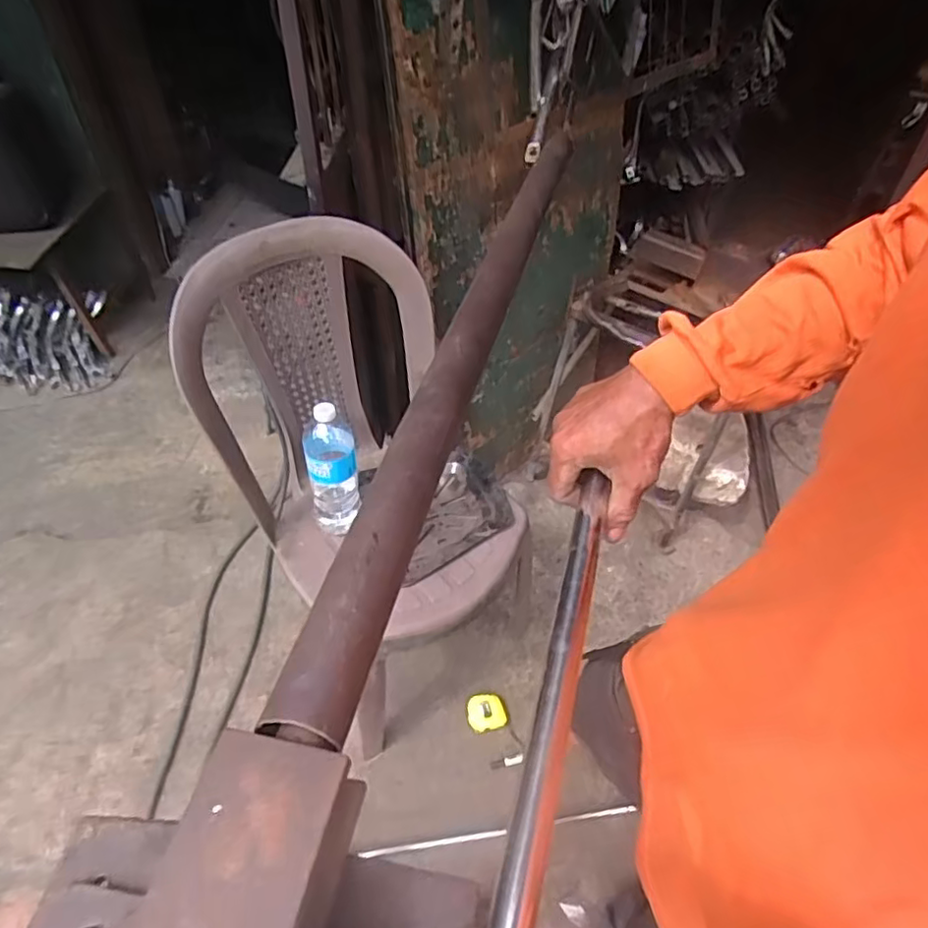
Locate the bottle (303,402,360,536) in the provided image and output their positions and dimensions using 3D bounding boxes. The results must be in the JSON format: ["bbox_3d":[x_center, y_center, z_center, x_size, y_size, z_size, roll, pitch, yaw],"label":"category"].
[{"bbox_3d":[-0.210,0.010,1.002,0.085,0.246,0.076,-7,48,-7],"label":"bottle"}]

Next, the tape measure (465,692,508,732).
[{"bbox_3d":[0.045,0.501,1.263,0.079,0.029,0.066,-10,48,-10],"label":"tape measure"}]

